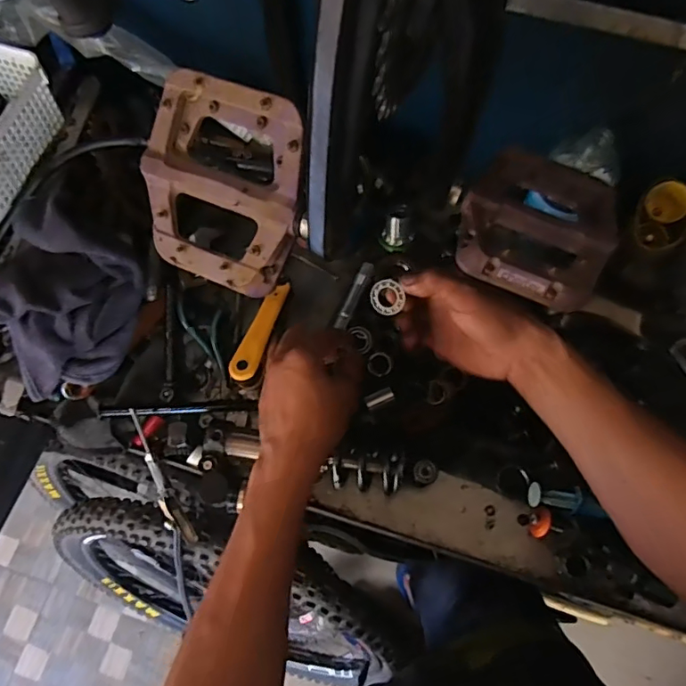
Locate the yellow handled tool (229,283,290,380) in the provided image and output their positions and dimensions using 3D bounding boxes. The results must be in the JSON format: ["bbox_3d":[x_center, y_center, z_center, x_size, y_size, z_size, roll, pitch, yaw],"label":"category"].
[{"bbox_3d":[-0.090,-0.016,0.572,0.028,0.018,0.120,18,72,9],"label":"yellow handled tool"}]

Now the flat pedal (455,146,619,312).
[{"bbox_3d":[0.129,-0.079,0.345,0.095,0.026,0.113,22,73,11],"label":"flat pedal"}]

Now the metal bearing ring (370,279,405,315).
[{"bbox_3d":[0.038,-0.039,0.448,0.030,0.004,0.030,4,103,20],"label":"metal bearing ring"}]

